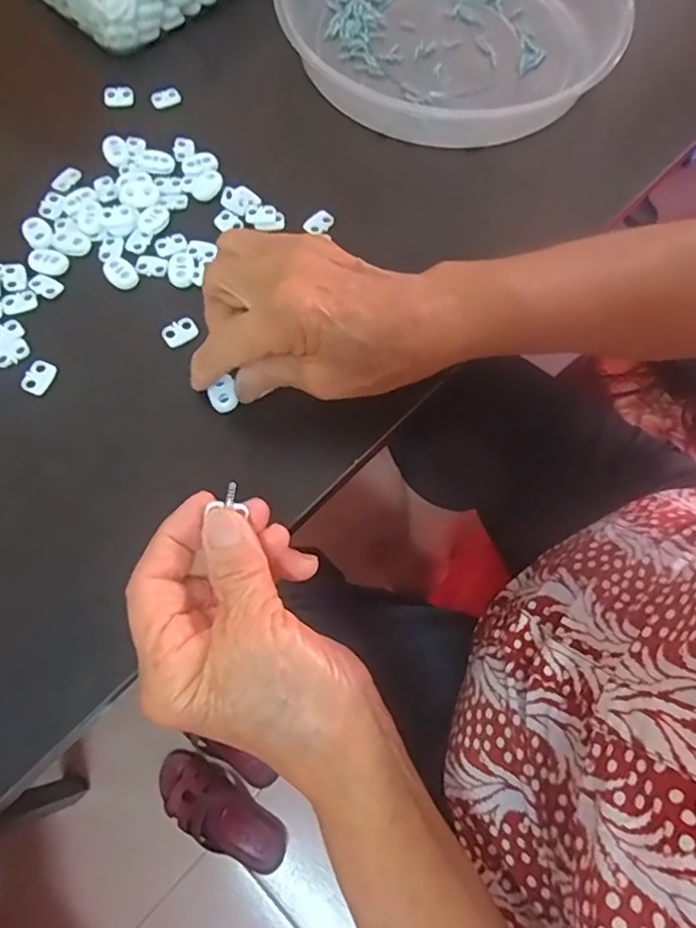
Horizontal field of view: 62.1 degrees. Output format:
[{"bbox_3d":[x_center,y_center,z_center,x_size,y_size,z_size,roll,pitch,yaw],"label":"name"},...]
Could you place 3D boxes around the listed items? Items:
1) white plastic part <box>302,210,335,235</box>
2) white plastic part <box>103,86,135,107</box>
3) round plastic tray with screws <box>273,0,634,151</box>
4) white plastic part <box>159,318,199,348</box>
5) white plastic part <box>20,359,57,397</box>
[{"bbox_3d":[-0.018,-0.149,0.358,0.014,0.004,0.018,39,73,12],"label":"white plastic part"},{"bbox_3d":[-0.158,-0.253,0.398,0.020,0.008,0.010,-5,69,-4],"label":"white plastic part"},{"bbox_3d":[0.072,-0.325,0.409,0.234,0.037,0.236,1,69,-2],"label":"round plastic tray with screws"},{"bbox_3d":[-0.095,-0.075,0.325,0.020,0.004,0.013,-35,74,-14],"label":"white plastic part"},{"bbox_3d":[-0.167,-0.047,0.312,0.014,0.004,0.020,19,70,6],"label":"white plastic part"}]

